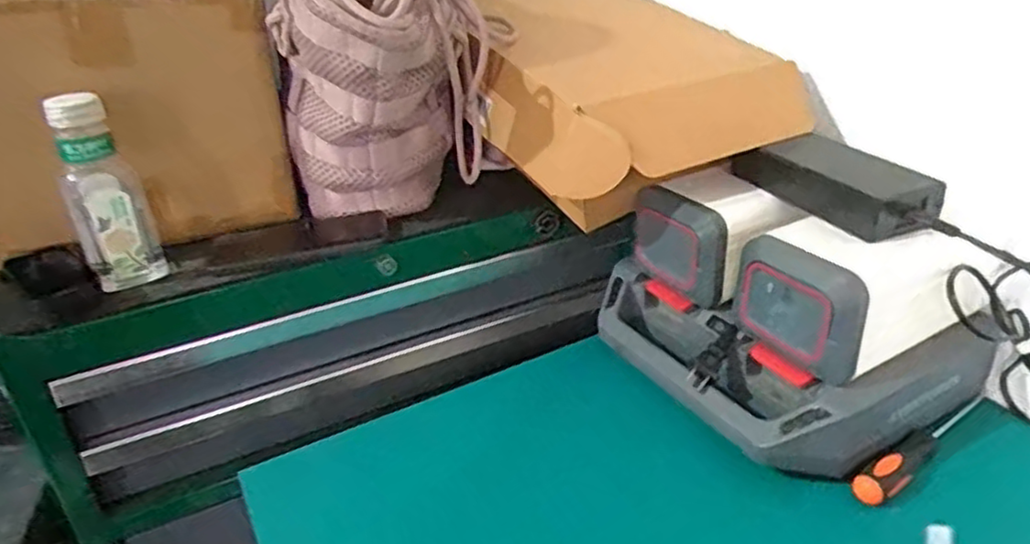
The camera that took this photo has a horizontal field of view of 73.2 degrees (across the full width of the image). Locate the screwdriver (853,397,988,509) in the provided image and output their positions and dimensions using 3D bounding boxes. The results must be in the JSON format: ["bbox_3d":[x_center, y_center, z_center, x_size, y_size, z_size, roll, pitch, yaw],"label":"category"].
[{"bbox_3d":[0.327,0.137,0.552,0.178,0.027,0.023,-21,33,-30],"label":"screwdriver"}]

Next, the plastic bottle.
[{"bbox_3d":[-0.343,-0.069,0.580,0.056,0.156,0.068,-22,34,-31],"label":"plastic bottle"}]

